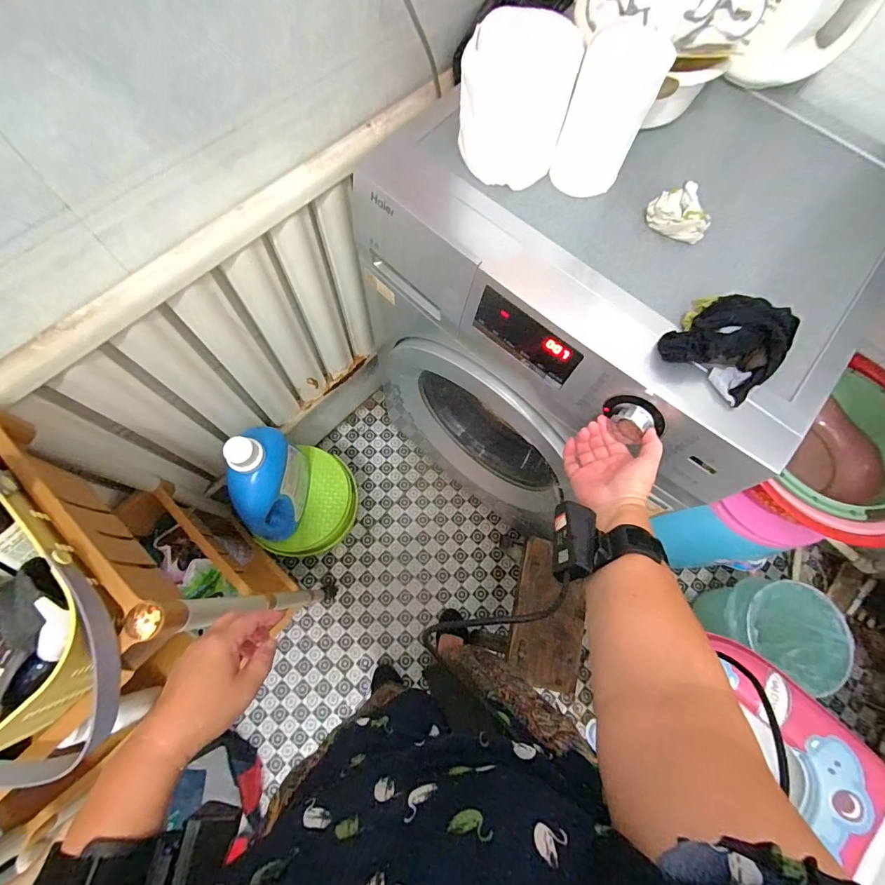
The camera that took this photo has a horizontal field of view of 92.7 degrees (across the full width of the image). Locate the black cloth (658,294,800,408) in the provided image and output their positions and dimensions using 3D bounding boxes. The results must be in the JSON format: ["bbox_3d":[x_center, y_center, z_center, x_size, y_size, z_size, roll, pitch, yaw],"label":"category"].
[{"bbox_3d":[0.300,-0.104,0.441,0.104,0.049,0.103,42,74,10],"label":"black cloth"}]

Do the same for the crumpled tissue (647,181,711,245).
[{"bbox_3d":[0.284,-0.273,0.502,0.072,0.034,0.045,33,73,8],"label":"crumpled tissue"}]

